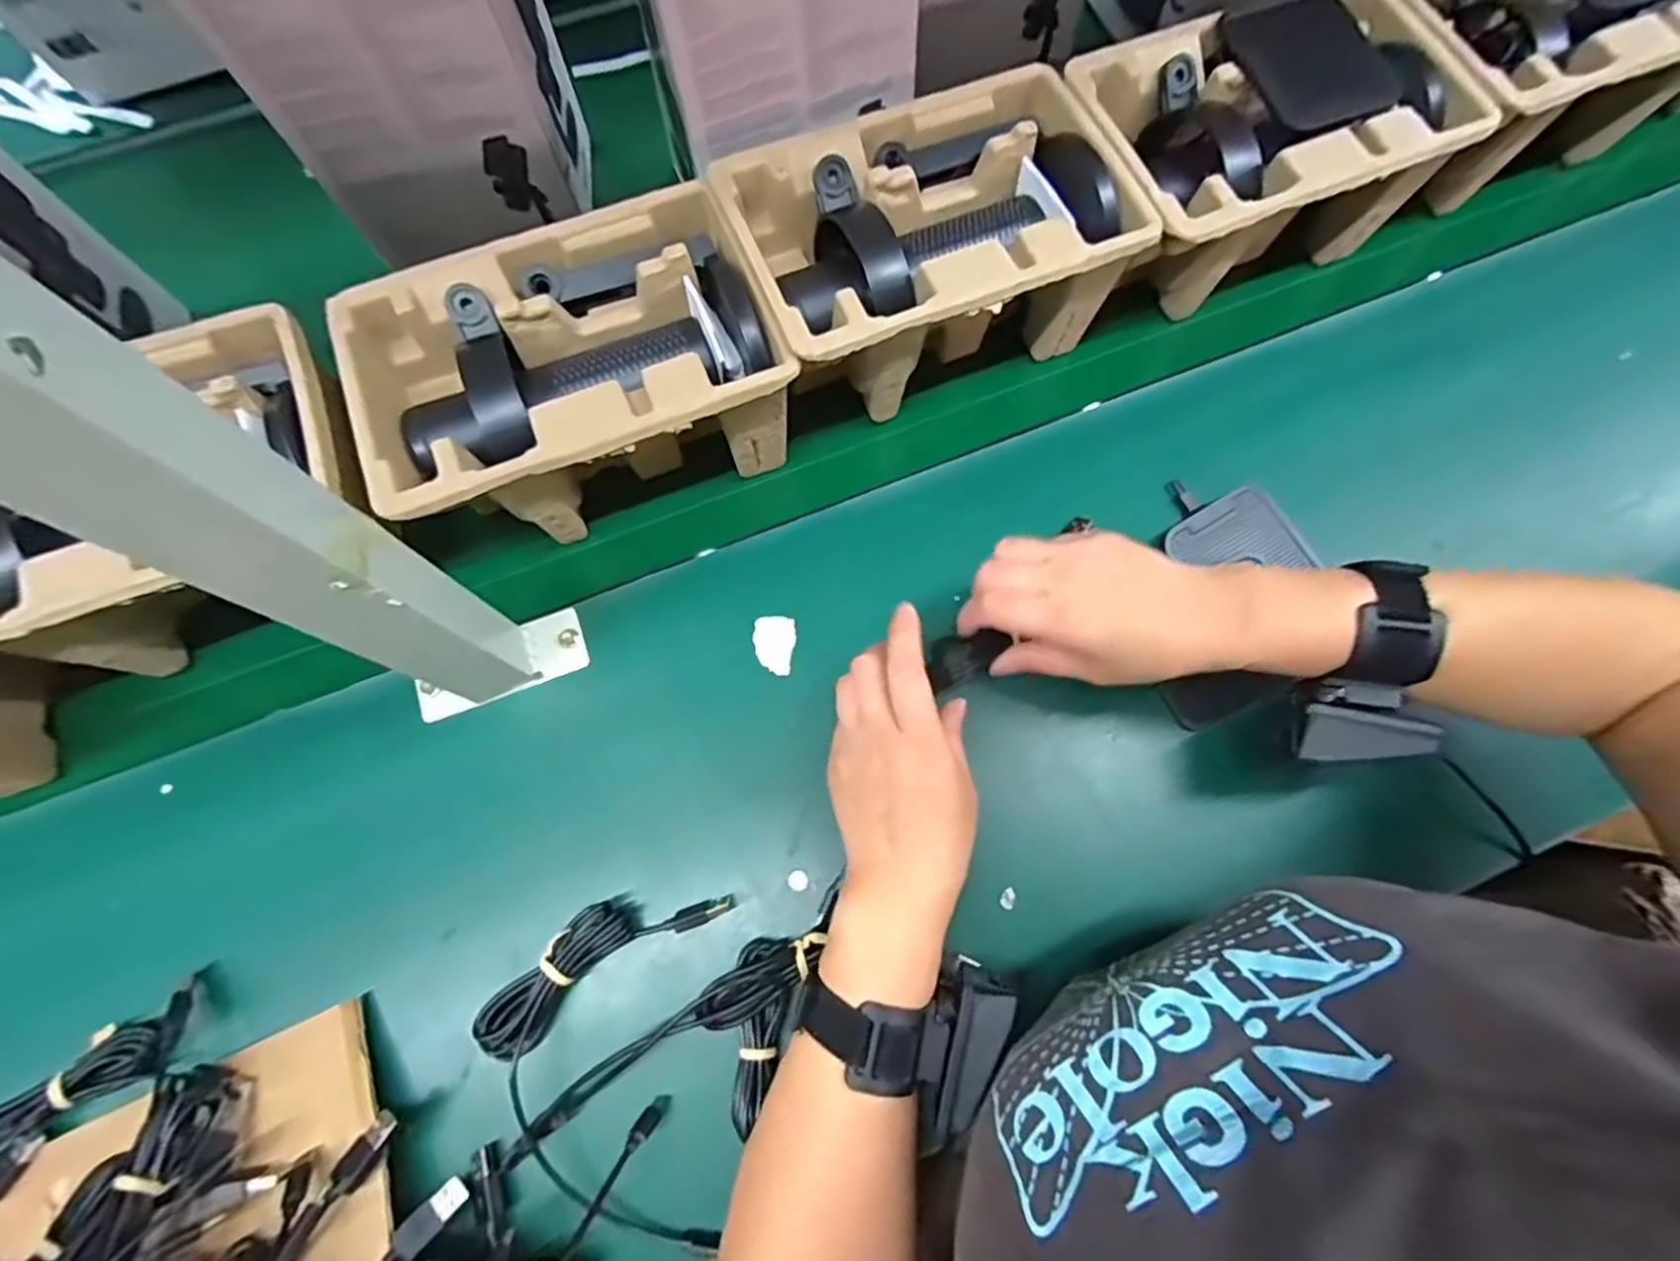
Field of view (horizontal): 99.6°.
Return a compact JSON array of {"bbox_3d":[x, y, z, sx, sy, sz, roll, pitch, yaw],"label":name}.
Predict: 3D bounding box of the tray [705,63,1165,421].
[{"bbox_3d":[0.050,-0.236,0.451,0.228,0.098,0.161,-21,73,-8],"label":"tray"}]

